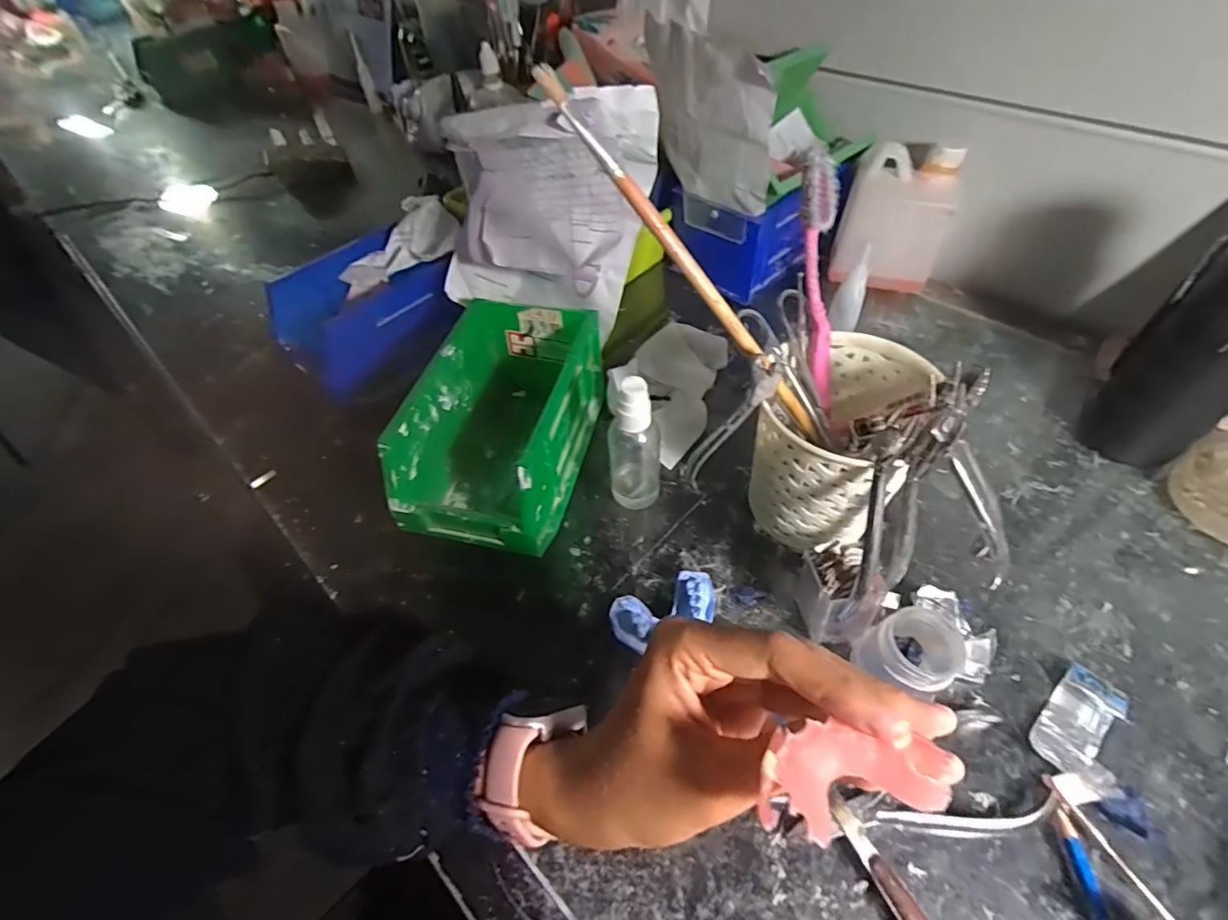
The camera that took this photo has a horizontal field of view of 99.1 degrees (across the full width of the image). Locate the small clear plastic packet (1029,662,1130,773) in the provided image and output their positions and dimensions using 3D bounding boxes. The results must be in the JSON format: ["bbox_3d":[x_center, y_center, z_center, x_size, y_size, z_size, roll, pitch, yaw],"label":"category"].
[{"bbox_3d":[0.244,0.138,0.275,0.056,0.013,0.027,-38,58,-23],"label":"small clear plastic packet"}]

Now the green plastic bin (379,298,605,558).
[{"bbox_3d":[-0.076,-0.024,0.378,0.096,0.091,0.167,9,53,11],"label":"green plastic bin"}]

